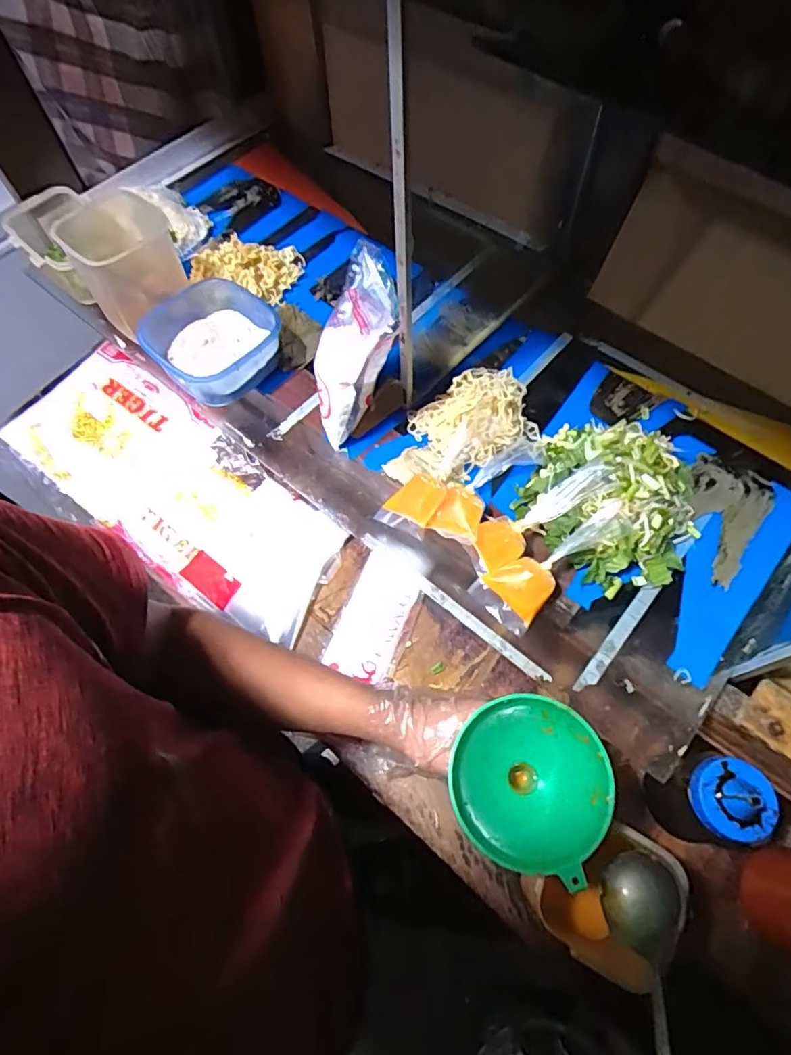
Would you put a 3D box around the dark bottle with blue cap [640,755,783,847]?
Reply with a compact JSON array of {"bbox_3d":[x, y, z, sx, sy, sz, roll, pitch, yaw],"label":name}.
[{"bbox_3d":[0.271,0.235,0.459,0.071,0.120,0.062,5,64,5],"label":"dark bottle with blue cap"}]

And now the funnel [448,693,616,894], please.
[{"bbox_3d":[0.100,0.198,0.425,0.106,0.094,0.112,23,67,13],"label":"funnel"}]

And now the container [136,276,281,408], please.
[{"bbox_3d":[-0.187,-0.192,0.568,0.126,0.057,0.131,-26,66,-10],"label":"container"}]

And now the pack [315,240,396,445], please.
[{"bbox_3d":[-0.038,-0.159,0.501,0.077,0.139,0.107,-9,64,-2],"label":"pack"}]

